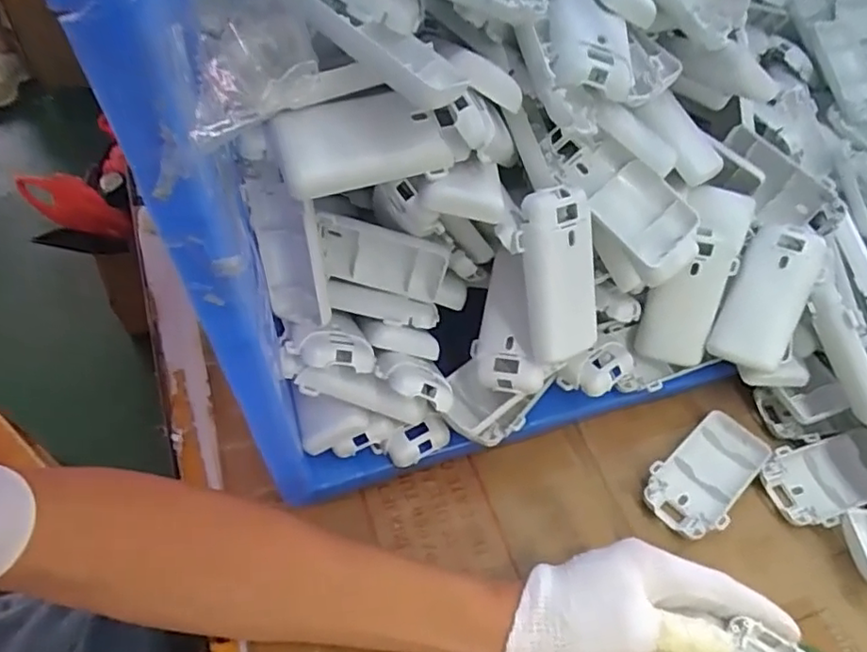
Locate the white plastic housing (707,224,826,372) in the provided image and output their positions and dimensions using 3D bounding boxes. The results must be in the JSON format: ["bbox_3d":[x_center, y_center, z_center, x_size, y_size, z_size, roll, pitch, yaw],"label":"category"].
[{"bbox_3d":[0.220,-0.020,0.404,0.045,0.016,0.096,24,95,16],"label":"white plastic housing"}]

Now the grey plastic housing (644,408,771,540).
[{"bbox_3d":[0.185,0.098,0.409,0.105,0.016,0.050,-31,59,-24],"label":"grey plastic housing"}]

